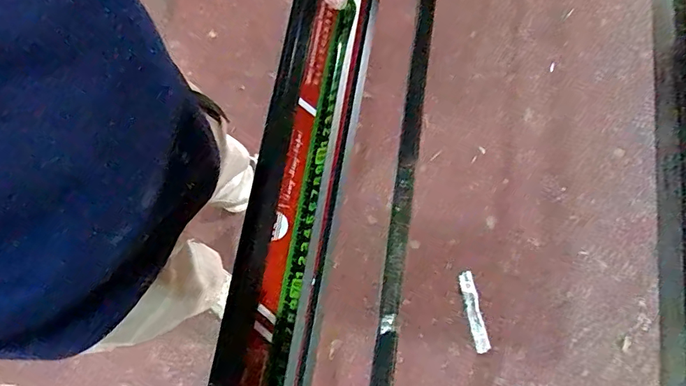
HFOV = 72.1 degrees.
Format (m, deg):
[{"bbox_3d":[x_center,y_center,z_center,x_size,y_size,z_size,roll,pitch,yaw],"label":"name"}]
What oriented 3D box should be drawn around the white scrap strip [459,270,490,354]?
[{"bbox_3d":[0.376,0.341,1.353,0.041,0.009,0.224,-11,76,-2],"label":"white scrap strip"}]

